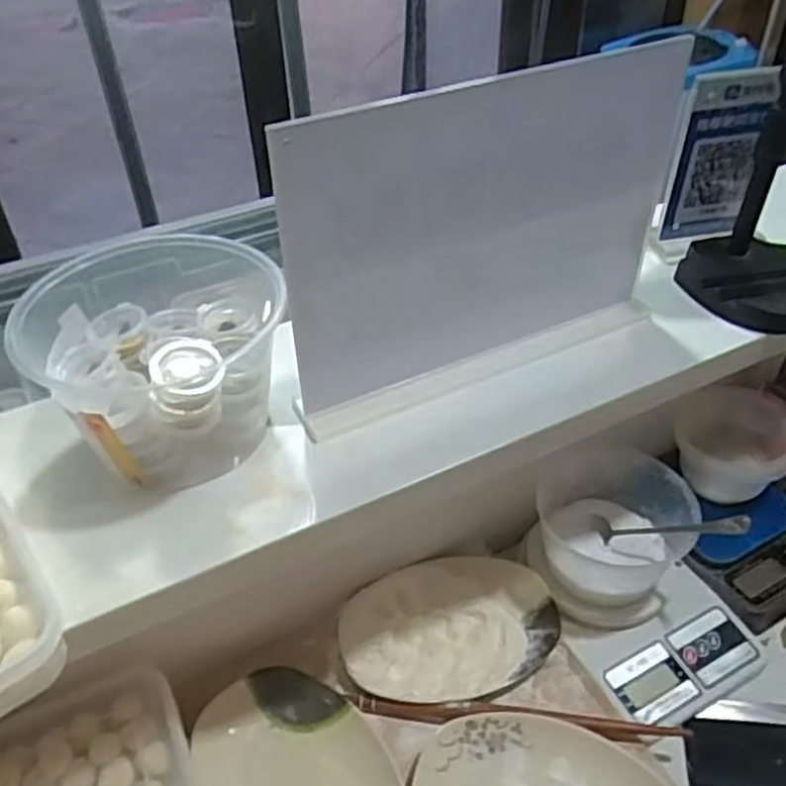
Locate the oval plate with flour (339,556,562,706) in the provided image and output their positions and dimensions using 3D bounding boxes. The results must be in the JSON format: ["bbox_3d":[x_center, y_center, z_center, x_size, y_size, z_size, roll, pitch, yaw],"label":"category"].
[{"bbox_3d":[0.051,0.211,0.683,0.195,0.024,0.138,-8,44,-7],"label":"oval plate with flour"}]

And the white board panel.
[{"bbox_3d":[0.070,-0.105,0.510,0.299,0.202,0.043,-20,47,-18],"label":"white board panel"}]

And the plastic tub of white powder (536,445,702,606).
[{"bbox_3d":[0.205,0.130,0.721,0.135,0.098,0.120,-12,45,-10],"label":"plastic tub of white powder"}]

